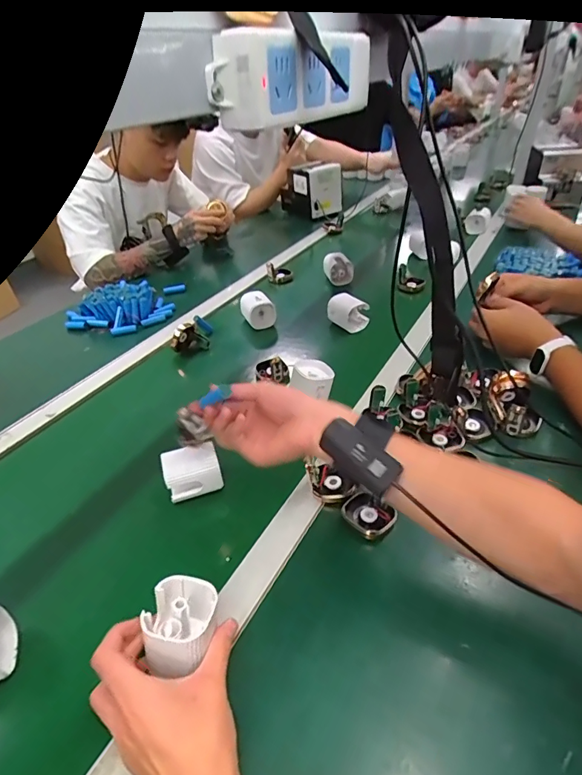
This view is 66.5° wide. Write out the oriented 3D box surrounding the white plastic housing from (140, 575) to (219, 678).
[{"bbox_3d":[-0.089,0.192,0.363,0.051,0.049,0.062,5,37,8],"label":"white plastic housing"}]

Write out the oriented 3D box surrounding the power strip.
[{"bbox_3d":[0.006,-0.216,0.307,0.035,0.048,0.154,17,41,27],"label":"power strip"}]

